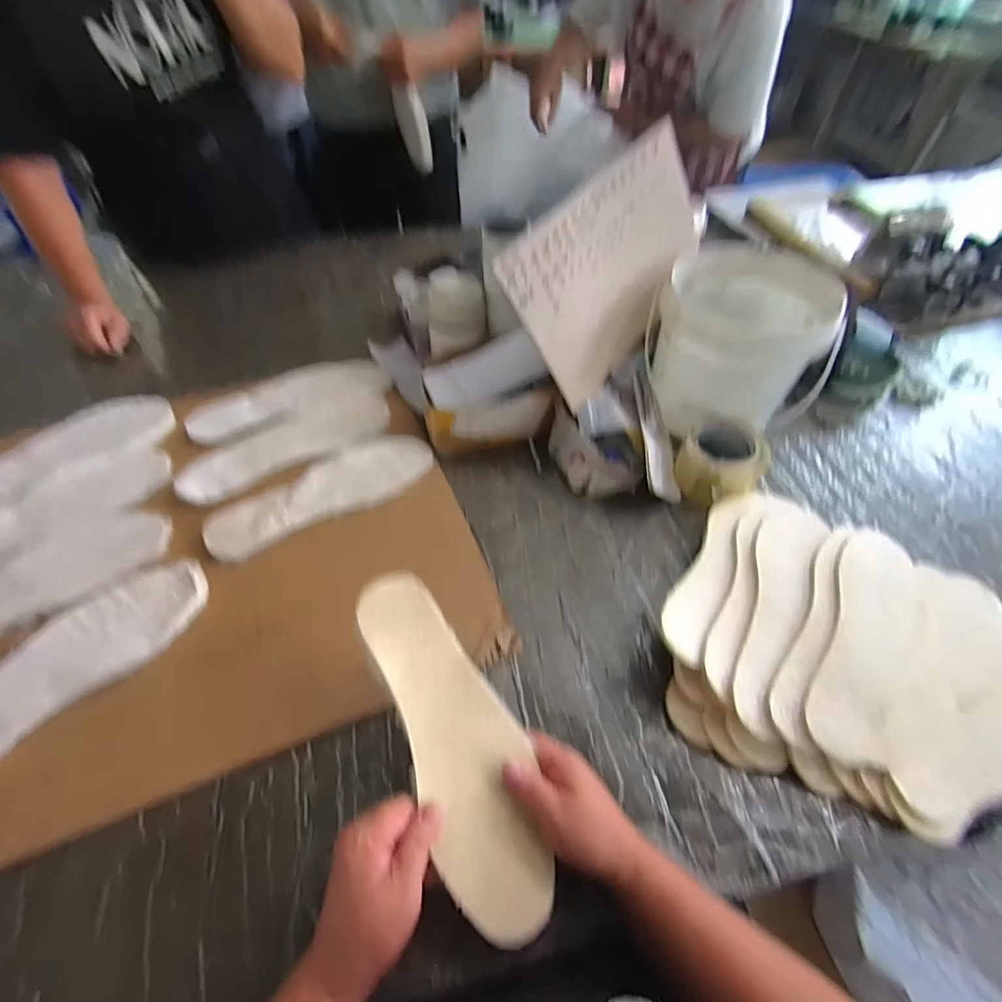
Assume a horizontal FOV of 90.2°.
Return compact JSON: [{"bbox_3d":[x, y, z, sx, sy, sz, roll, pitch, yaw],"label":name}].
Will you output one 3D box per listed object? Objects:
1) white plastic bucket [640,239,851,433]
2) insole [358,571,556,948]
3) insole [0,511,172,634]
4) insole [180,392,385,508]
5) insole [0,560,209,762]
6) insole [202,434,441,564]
[{"bbox_3d":[0.307,-0.223,0.684,0.211,0.171,0.231,1,53,-2],"label":"white plastic bucket"},{"bbox_3d":[-0.035,0.181,0.400,0.088,0.015,0.278,-20,66,-17],"label":"insole"},{"bbox_3d":[-0.511,0.090,0.530,0.282,0.012,0.096,-34,61,-25],"label":"insole"},{"bbox_3d":[-0.285,-0.082,0.676,0.282,0.004,0.102,-29,59,-22],"label":"insole"},{"bbox_3d":[-0.427,0.158,0.478,0.101,0.019,0.283,35,59,22],"label":"insole"},{"bbox_3d":[-0.222,-0.014,0.632,0.278,0.012,0.096,-26,58,-21],"label":"insole"}]

